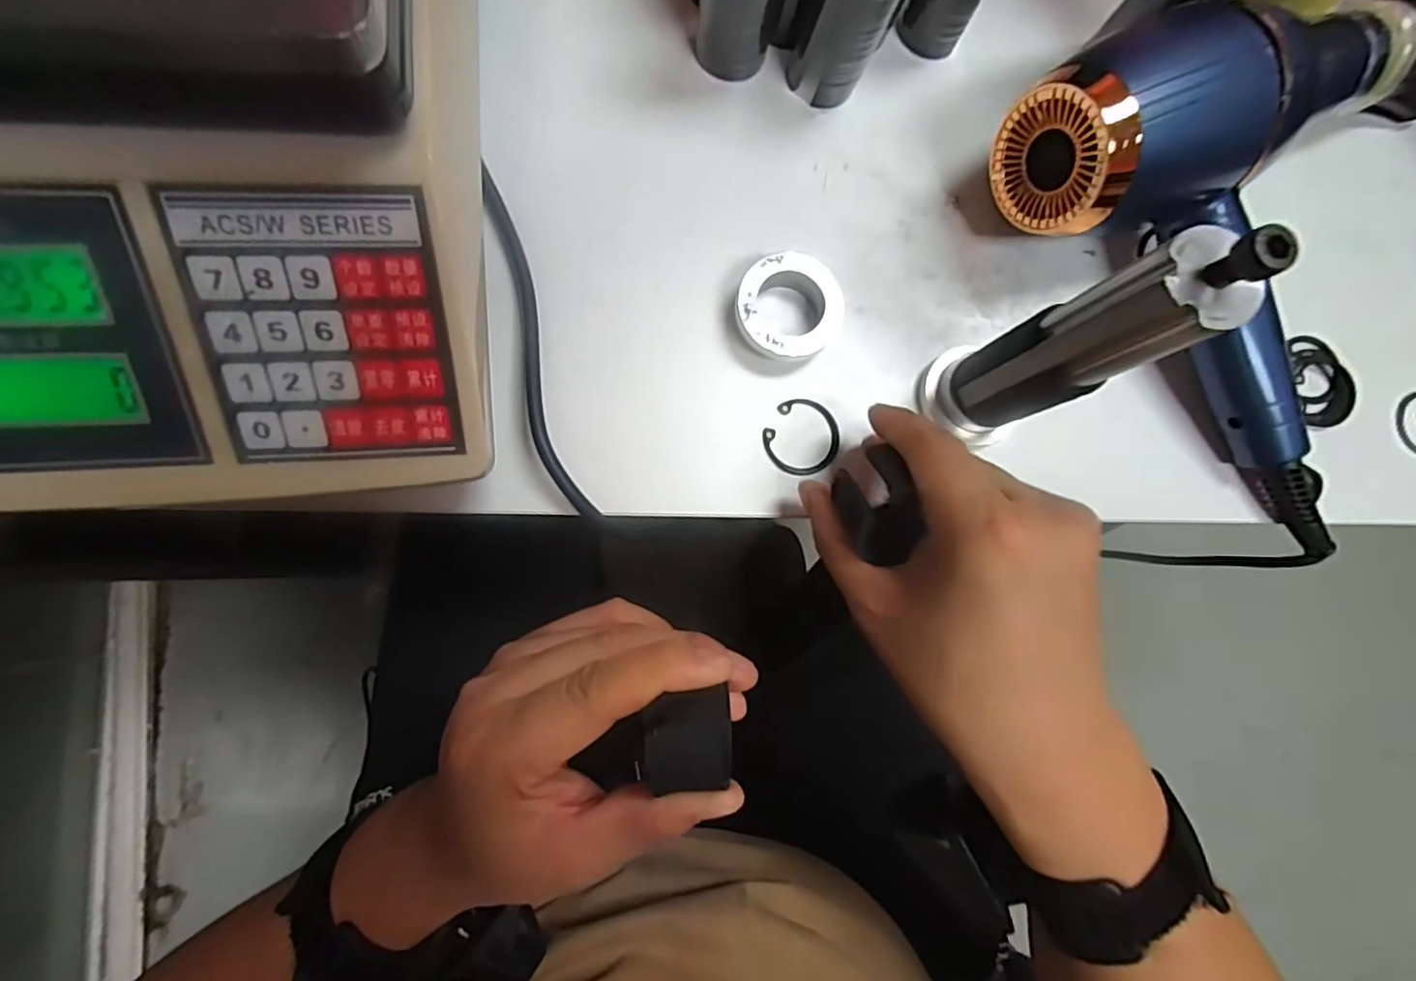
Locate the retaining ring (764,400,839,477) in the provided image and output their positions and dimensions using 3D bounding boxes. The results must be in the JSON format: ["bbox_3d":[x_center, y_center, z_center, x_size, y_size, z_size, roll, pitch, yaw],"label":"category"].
[{"bbox_3d":[0.045,-0.025,0.286,0.035,0.004,0.036,1,82,-6],"label":"retaining ring"}]

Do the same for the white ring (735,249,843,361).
[{"bbox_3d":[0.038,-0.084,0.284,0.049,0.018,0.052,1,82,-6],"label":"white ring"}]

